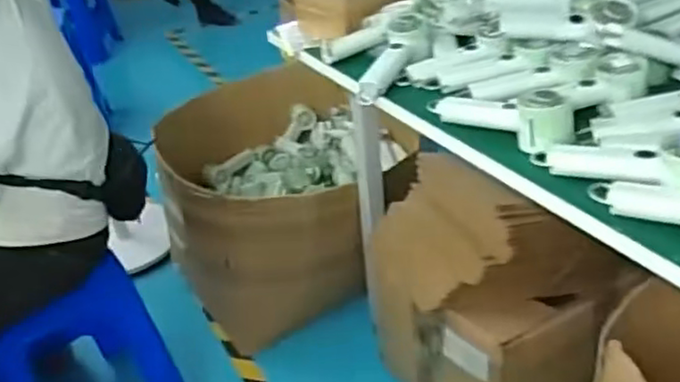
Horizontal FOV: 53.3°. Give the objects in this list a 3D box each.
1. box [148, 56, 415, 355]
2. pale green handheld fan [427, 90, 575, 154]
[{"bbox_3d":[-0.161,0.004,1.796,0.558,0.409,0.677,-8,33,-4],"label":"box"},{"bbox_3d":[0.198,-0.103,0.849,0.193,0.054,0.065,23,43,36],"label":"pale green handheld fan"}]

